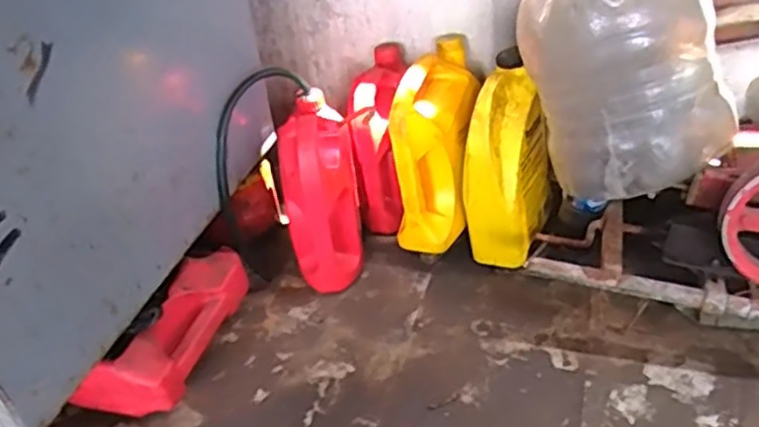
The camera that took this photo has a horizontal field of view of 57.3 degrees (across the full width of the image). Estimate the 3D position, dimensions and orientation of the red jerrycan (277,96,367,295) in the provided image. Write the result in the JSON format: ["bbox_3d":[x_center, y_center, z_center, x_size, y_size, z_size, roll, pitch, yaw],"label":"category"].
[{"bbox_3d":[-0.094,-0.022,1.139,0.113,0.289,0.163,-6,37,0],"label":"red jerrycan"}]

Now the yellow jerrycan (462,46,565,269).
[{"bbox_3d":[0.219,-0.071,1.150,0.123,0.312,0.183,20,44,30],"label":"yellow jerrycan"}]

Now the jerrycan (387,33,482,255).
[{"bbox_3d":[0.099,-0.114,1.157,0.107,0.280,0.232,6,39,16],"label":"jerrycan"}]

